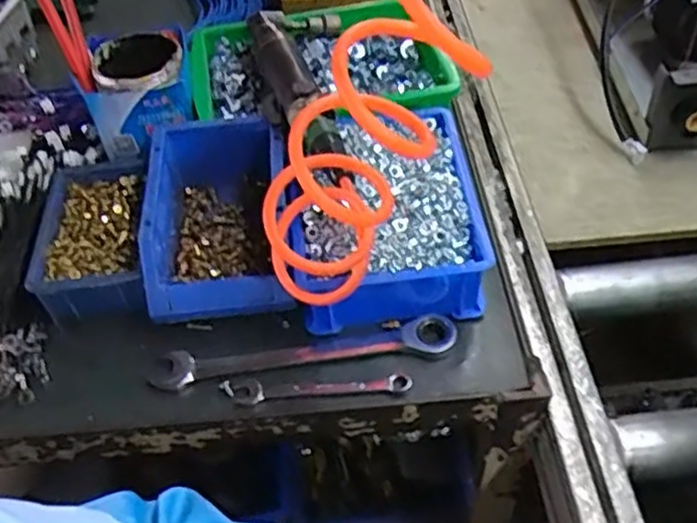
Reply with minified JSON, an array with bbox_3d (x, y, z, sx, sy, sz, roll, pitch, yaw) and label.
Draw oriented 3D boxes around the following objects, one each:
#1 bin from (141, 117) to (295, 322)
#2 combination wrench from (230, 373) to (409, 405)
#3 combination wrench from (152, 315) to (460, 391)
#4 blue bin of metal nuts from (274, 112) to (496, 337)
[{"bbox_3d":[-0.109,-0.037,0.611,0.109,0.072,0.187,-5,49,-1],"label":"bin"},{"bbox_3d":[-0.020,0.092,0.533,0.130,0.008,0.021,-3,49,1],"label":"combination wrench"},{"bbox_3d":[-0.034,0.069,0.551,0.232,0.011,0.033,-8,49,-3],"label":"combination wrench"},{"bbox_3d":[0.030,-0.036,0.598,0.155,0.078,0.180,-10,49,-5],"label":"blue bin of metal nuts"}]

